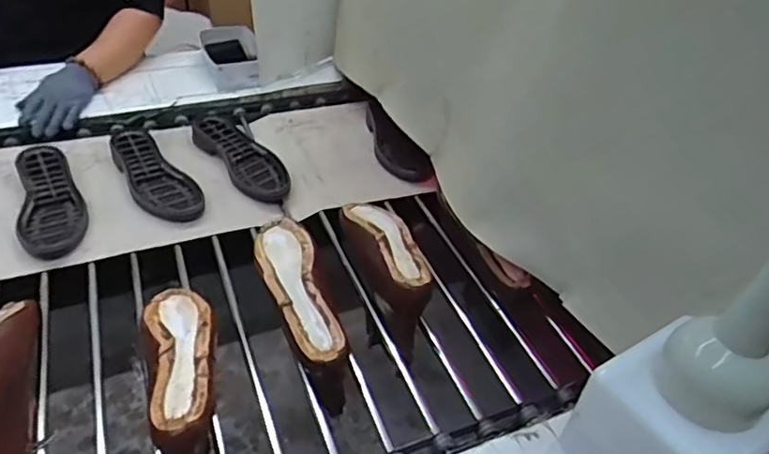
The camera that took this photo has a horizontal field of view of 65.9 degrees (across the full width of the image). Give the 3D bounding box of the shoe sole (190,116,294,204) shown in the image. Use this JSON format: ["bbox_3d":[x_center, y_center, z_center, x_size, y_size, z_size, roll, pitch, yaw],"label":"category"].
[{"bbox_3d":[-0.256,-0.128,1.040,0.082,0.030,0.266,-26,49,-33],"label":"shoe sole"}]

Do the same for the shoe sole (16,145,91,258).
[{"bbox_3d":[-0.514,-0.043,0.905,0.093,0.034,0.242,-17,45,-26],"label":"shoe sole"}]

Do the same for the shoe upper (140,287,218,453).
[{"bbox_3d":[-0.228,0.177,0.689,0.073,0.117,0.251,-10,43,-19],"label":"shoe upper"}]

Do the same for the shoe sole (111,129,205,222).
[{"bbox_3d":[-0.386,-0.090,0.979,0.083,0.030,0.251,-25,49,-32],"label":"shoe sole"}]

